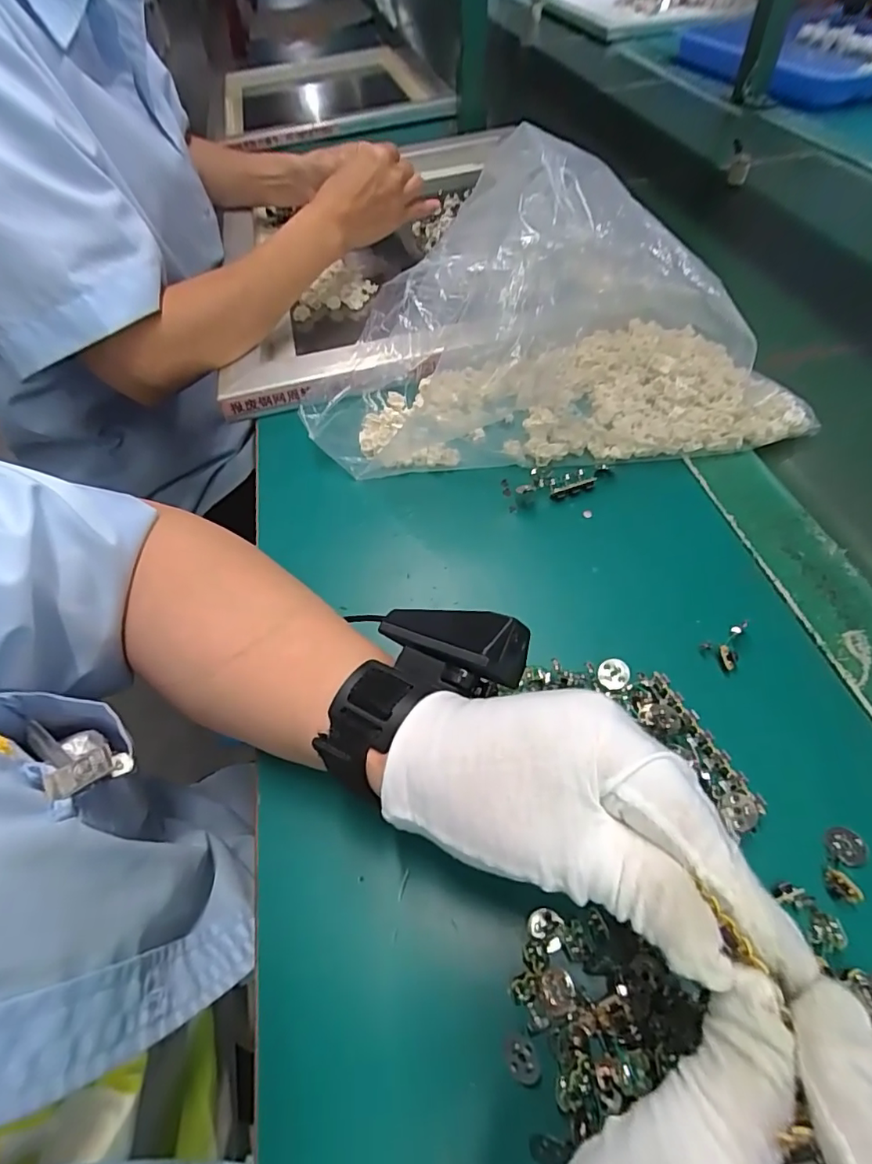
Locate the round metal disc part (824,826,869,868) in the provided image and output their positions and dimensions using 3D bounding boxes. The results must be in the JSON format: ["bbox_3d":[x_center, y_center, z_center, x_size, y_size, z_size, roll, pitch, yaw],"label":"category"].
[{"bbox_3d":[0.179,0.115,0.232,0.016,0.004,0.016,-3,54,4],"label":"round metal disc part"}]

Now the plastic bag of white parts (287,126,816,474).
[{"bbox_3d":[0.073,-0.184,0.367,0.346,0.147,0.169,-9,54,0],"label":"plastic bag of white parts"}]

